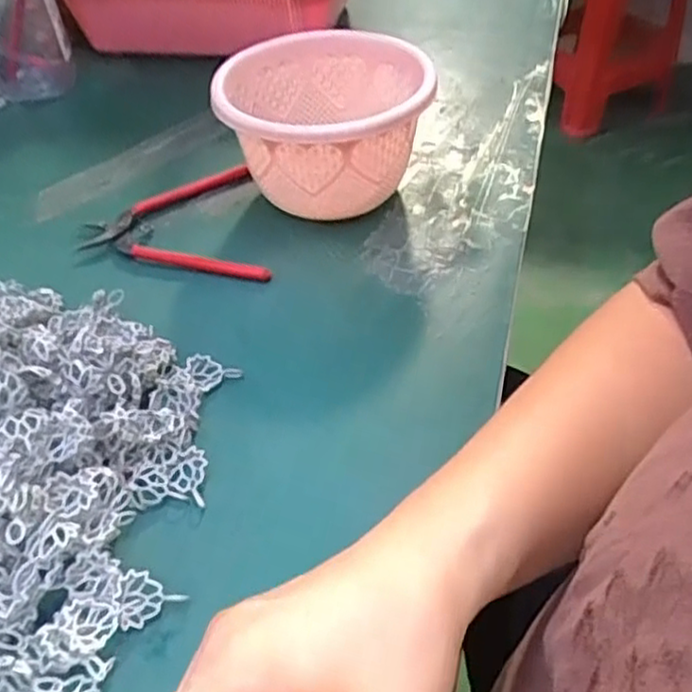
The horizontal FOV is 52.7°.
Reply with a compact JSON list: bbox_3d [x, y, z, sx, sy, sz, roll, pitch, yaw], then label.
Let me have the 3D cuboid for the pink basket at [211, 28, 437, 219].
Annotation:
[{"bbox_3d":[-0.016,-0.150,0.499,0.135,0.093,0.139,-8,46,-5],"label":"pink basket"}]

